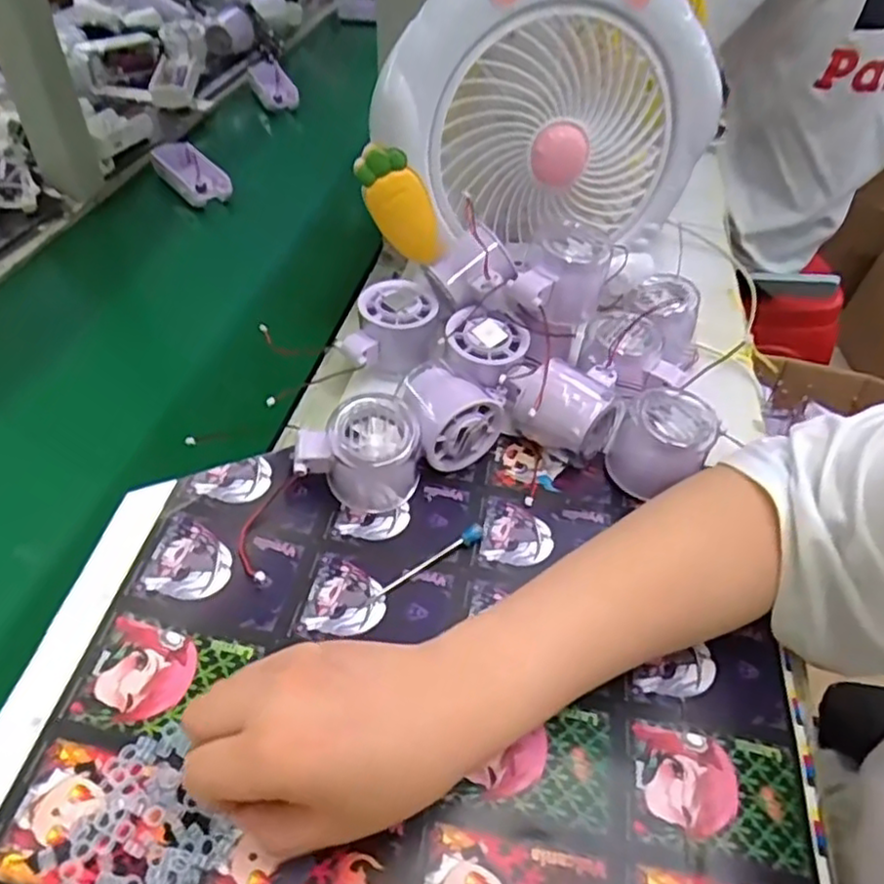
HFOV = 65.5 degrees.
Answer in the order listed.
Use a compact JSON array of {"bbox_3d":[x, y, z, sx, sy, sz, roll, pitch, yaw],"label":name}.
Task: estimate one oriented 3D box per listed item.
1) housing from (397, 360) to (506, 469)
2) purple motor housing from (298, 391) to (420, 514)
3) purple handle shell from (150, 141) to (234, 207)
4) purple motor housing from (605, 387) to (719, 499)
[{"bbox_3d":[0.008,-0.020,0.474,0.065,0.051,0.061,-17,49,-21],"label":"housing"},{"bbox_3d":[-0.052,0.006,0.436,0.073,0.061,0.048,7,44,2],"label":"purple motor housing"},{"bbox_3d":[-0.271,-0.289,0.734,0.101,0.025,0.046,40,55,13],"label":"purple handle shell"},{"bbox_3d":[0.145,0.001,0.459,0.058,0.057,0.055,3,44,-3],"label":"purple motor housing"}]

